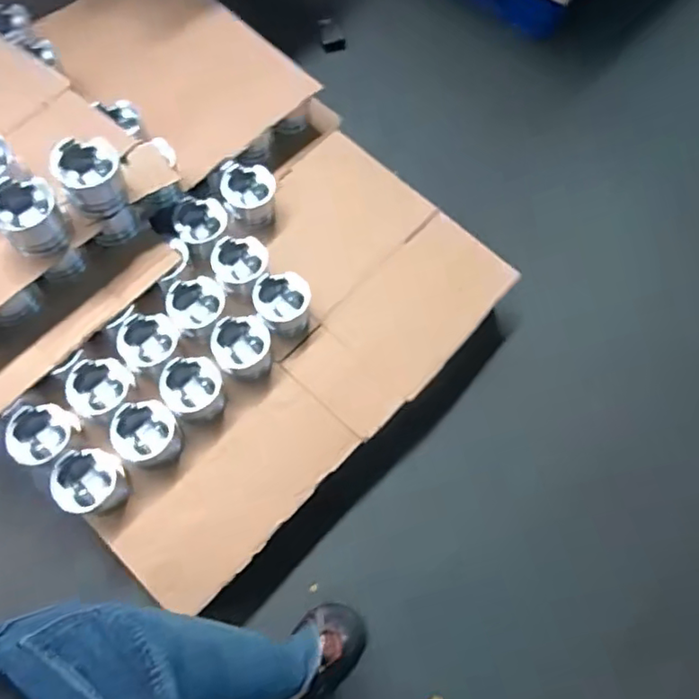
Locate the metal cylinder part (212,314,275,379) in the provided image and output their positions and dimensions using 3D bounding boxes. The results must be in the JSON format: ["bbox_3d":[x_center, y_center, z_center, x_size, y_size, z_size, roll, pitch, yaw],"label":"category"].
[{"bbox_3d":[-0.217,-0.001,1.211,0.113,0.080,0.117,1,70,-3],"label":"metal cylinder part"}]

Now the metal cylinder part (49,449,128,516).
[{"bbox_3d":[-0.472,0.248,1.100,0.118,0.100,0.113,1,70,-3],"label":"metal cylinder part"}]

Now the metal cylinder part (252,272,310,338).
[{"bbox_3d":[-0.140,-0.092,1.248,0.112,0.085,0.115,1,70,-3],"label":"metal cylinder part"}]

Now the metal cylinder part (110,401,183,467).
[{"bbox_3d":[-0.383,0.165,1.138,0.111,0.099,0.114,1,70,-3],"label":"metal cylinder part"}]

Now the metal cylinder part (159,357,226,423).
[{"bbox_3d":[-0.309,0.081,1.174,0.114,0.096,0.112,1,70,-3],"label":"metal cylinder part"}]

